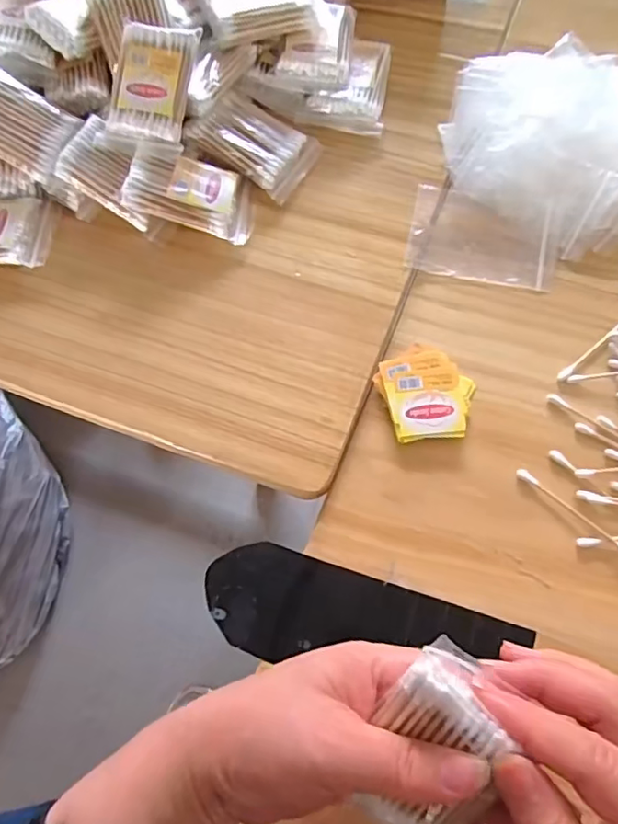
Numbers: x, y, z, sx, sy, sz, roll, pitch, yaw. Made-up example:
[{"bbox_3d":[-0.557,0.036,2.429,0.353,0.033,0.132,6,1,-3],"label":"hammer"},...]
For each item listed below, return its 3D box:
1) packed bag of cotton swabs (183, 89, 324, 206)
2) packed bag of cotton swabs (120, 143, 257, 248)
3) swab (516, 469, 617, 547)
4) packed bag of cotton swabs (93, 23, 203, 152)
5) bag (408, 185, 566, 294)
[{"bbox_3d":[-0.037,-0.201,0.424,0.084,0.015,0.062,36,73,0],"label":"packed bag of cotton swabs"},{"bbox_3d":[-0.082,-0.154,0.402,0.087,0.011,0.055,13,67,-17],"label":"packed bag of cotton swabs"},{"bbox_3d":[0.152,0.056,0.328,0.073,0.007,0.006,39,74,16],"label":"swab"},{"bbox_3d":[-0.111,-0.224,0.395,0.057,0.013,0.081,12,96,8],"label":"packed bag of cotton swabs"},{"bbox_3d":[0.123,-0.123,0.402,0.100,0.009,0.068,11,76,8],"label":"bag"}]

